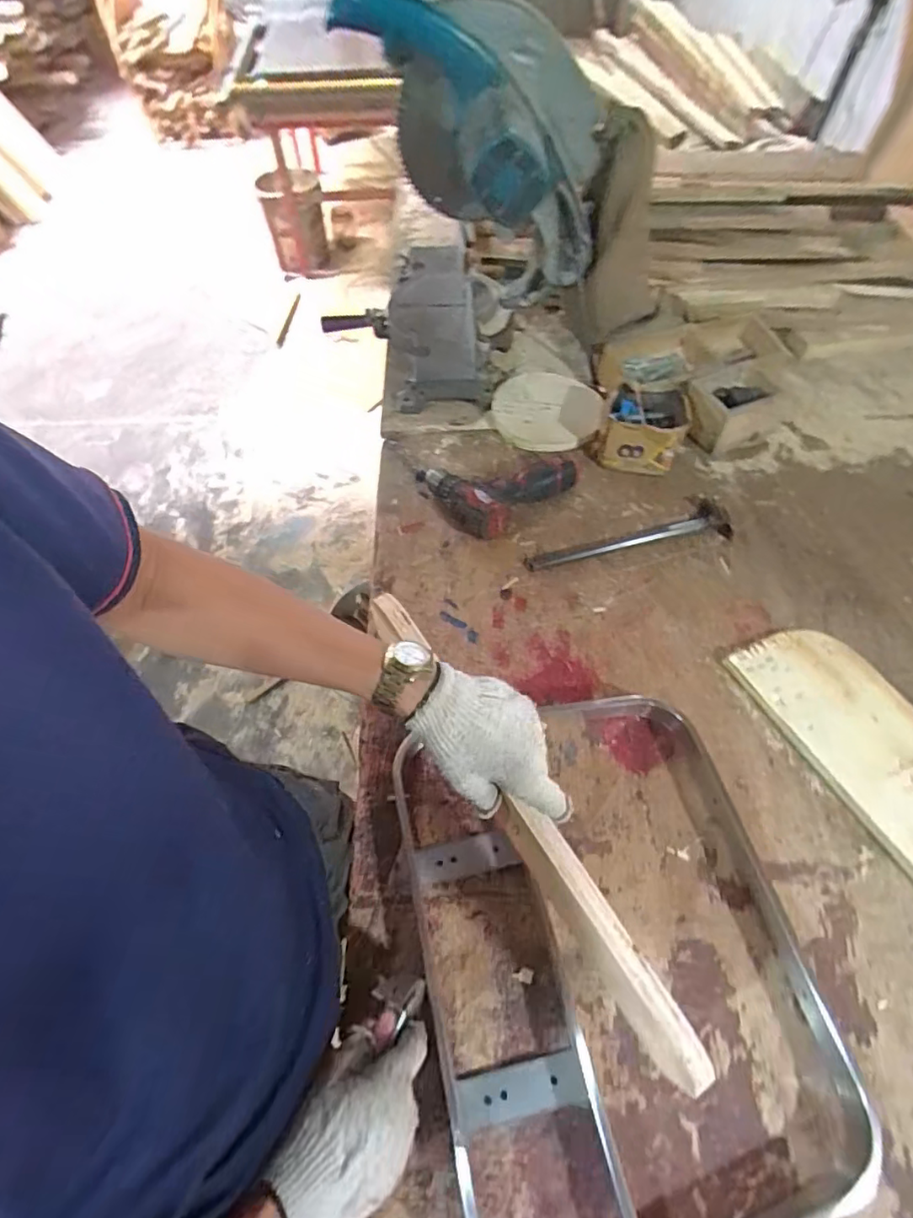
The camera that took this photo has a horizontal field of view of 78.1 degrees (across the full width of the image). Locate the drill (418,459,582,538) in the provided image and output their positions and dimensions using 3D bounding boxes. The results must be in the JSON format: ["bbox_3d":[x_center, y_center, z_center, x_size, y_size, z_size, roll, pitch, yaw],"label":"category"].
[{"bbox_3d":[0.056,-0.167,0.824,0.235,0.056,0.126,1,59,4],"label":"drill"}]

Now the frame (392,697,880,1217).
[{"bbox_3d":[0.143,0.315,0.534,0.353,0.045,0.459,-13,59,-4],"label":"frame"}]

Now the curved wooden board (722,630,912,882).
[{"bbox_3d":[0.480,0.172,0.616,0.146,0.022,0.364,-26,61,-12],"label":"curved wooden board"}]

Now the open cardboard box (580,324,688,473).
[{"bbox_3d":[0.291,-0.338,0.889,0.138,0.065,0.280,8,60,8],"label":"open cardboard box"}]

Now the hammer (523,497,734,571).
[{"bbox_3d":[0.238,-0.099,0.793,0.286,0.022,0.072,-14,59,-5],"label":"hammer"}]

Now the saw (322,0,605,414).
[{"bbox_3d":[0.005,-0.657,0.916,0.406,0.477,0.480,7,60,8],"label":"saw"}]

